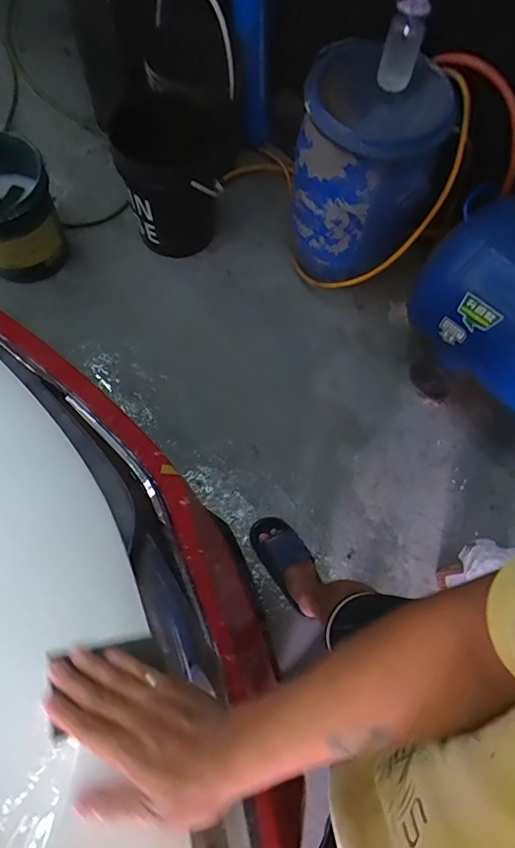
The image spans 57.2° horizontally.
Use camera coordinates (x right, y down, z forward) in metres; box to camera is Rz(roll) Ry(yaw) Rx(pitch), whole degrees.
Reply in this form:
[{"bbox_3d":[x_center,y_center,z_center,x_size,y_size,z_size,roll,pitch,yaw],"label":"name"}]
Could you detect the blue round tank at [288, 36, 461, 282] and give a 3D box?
[{"bbox_3d":[0.329,-0.737,1.412,0.413,0.448,0.438,1,69,-4],"label":"blue round tank"}]

